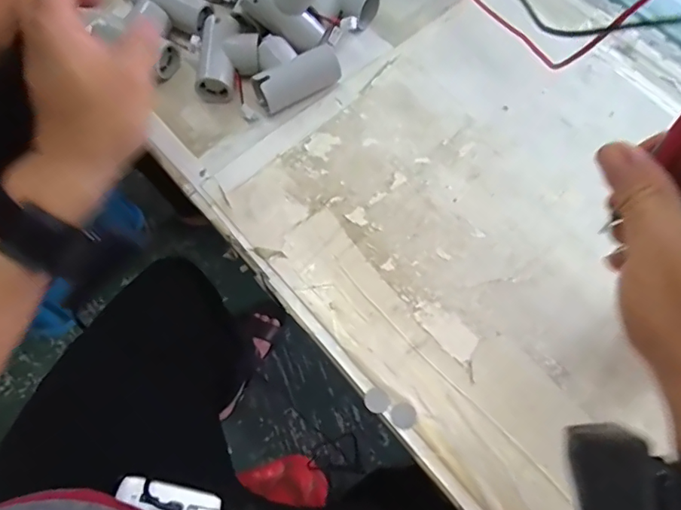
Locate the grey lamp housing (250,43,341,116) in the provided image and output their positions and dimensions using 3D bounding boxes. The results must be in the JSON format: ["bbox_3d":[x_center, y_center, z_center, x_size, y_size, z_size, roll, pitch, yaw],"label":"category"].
[{"bbox_3d":[-0.037,-0.155,0.438,0.078,0.031,0.027,-26,69,-11],"label":"grey lamp housing"}]

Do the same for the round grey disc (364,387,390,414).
[{"bbox_3d":[0.026,0.103,0.348,0.017,0.004,0.017,0,67,0],"label":"round grey disc"}]

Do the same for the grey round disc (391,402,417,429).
[{"bbox_3d":[0.045,0.112,0.345,0.017,0.004,0.017,0,67,0],"label":"grey round disc"}]

